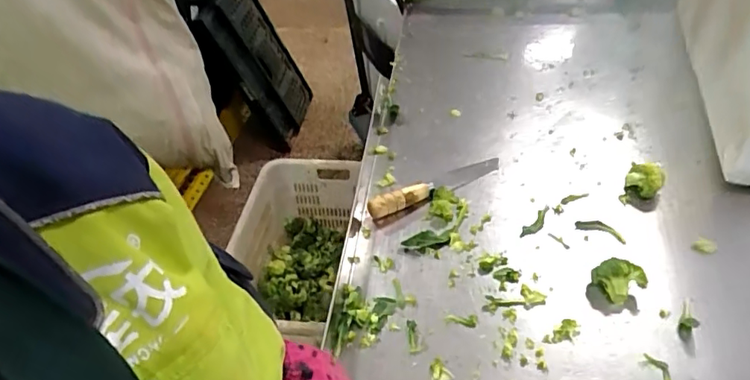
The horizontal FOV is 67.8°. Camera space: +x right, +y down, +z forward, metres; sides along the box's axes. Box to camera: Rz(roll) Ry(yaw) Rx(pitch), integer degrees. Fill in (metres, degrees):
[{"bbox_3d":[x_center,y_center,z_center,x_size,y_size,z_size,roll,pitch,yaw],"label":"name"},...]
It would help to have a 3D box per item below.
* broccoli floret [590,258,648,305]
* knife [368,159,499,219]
[{"bbox_3d":[0.270,0.097,0.620,0.039,0.030,0.046,-27,48,-22],"label":"broccoli floret"},{"bbox_3d":[0.082,-0.001,0.750,0.189,0.027,0.032,-15,45,-10],"label":"knife"}]

